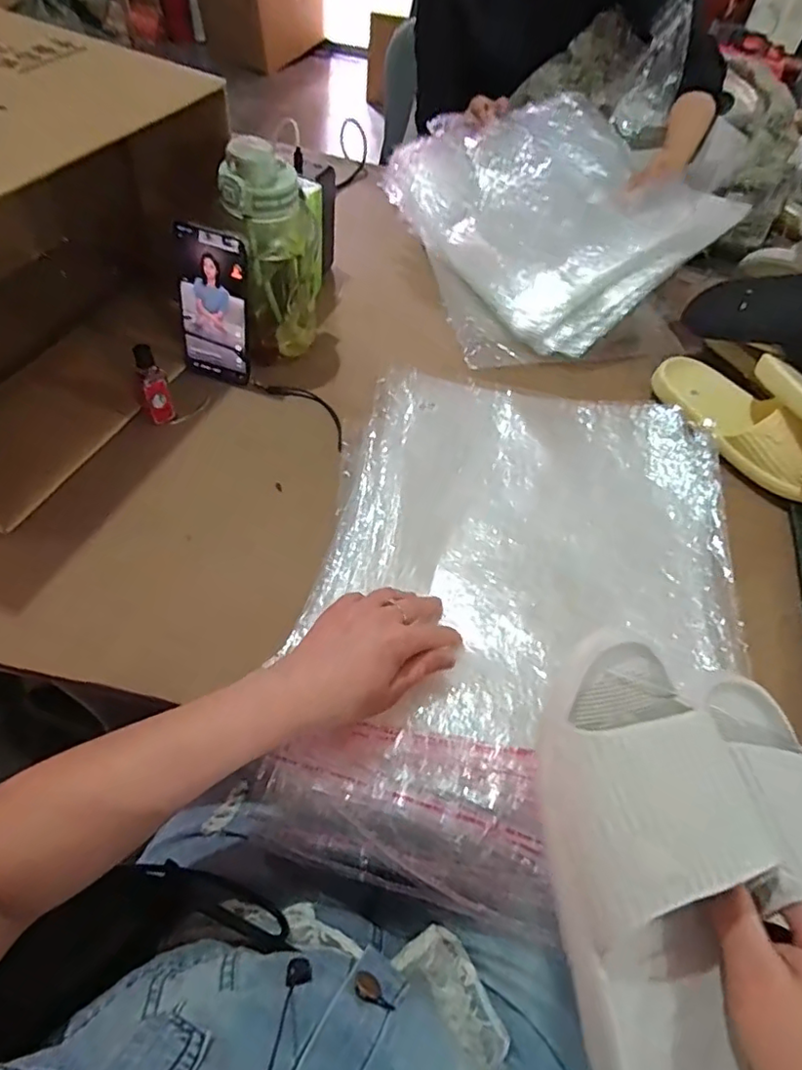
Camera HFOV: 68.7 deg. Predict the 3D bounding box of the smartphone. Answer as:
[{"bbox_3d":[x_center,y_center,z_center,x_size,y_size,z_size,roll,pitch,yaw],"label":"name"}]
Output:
[{"bbox_3d":[-0.192,-0.231,0.608,0.070,0.162,0.015,17,47,0],"label":"smartphone"}]

